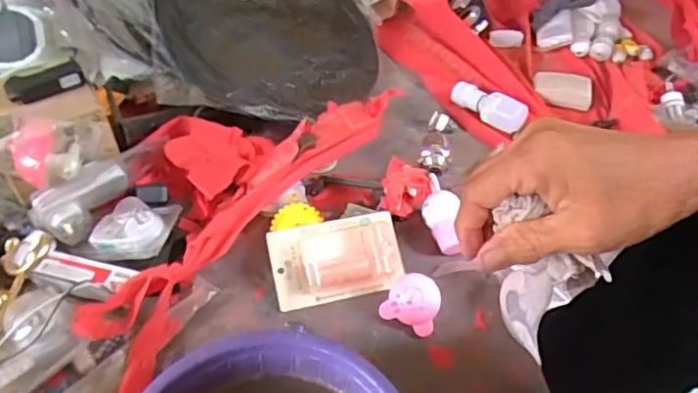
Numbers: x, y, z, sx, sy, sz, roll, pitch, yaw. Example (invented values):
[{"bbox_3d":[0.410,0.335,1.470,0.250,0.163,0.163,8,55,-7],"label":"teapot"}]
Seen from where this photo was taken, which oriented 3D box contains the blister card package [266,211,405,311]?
[{"bbox_3d":[-0.015,0.082,0.780,0.174,0.030,0.106,-11,73,-6],"label":"blister card package"}]

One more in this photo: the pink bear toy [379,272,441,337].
[{"bbox_3d":[0.083,0.138,0.749,0.069,0.051,0.051,23,49,18],"label":"pink bear toy"}]

